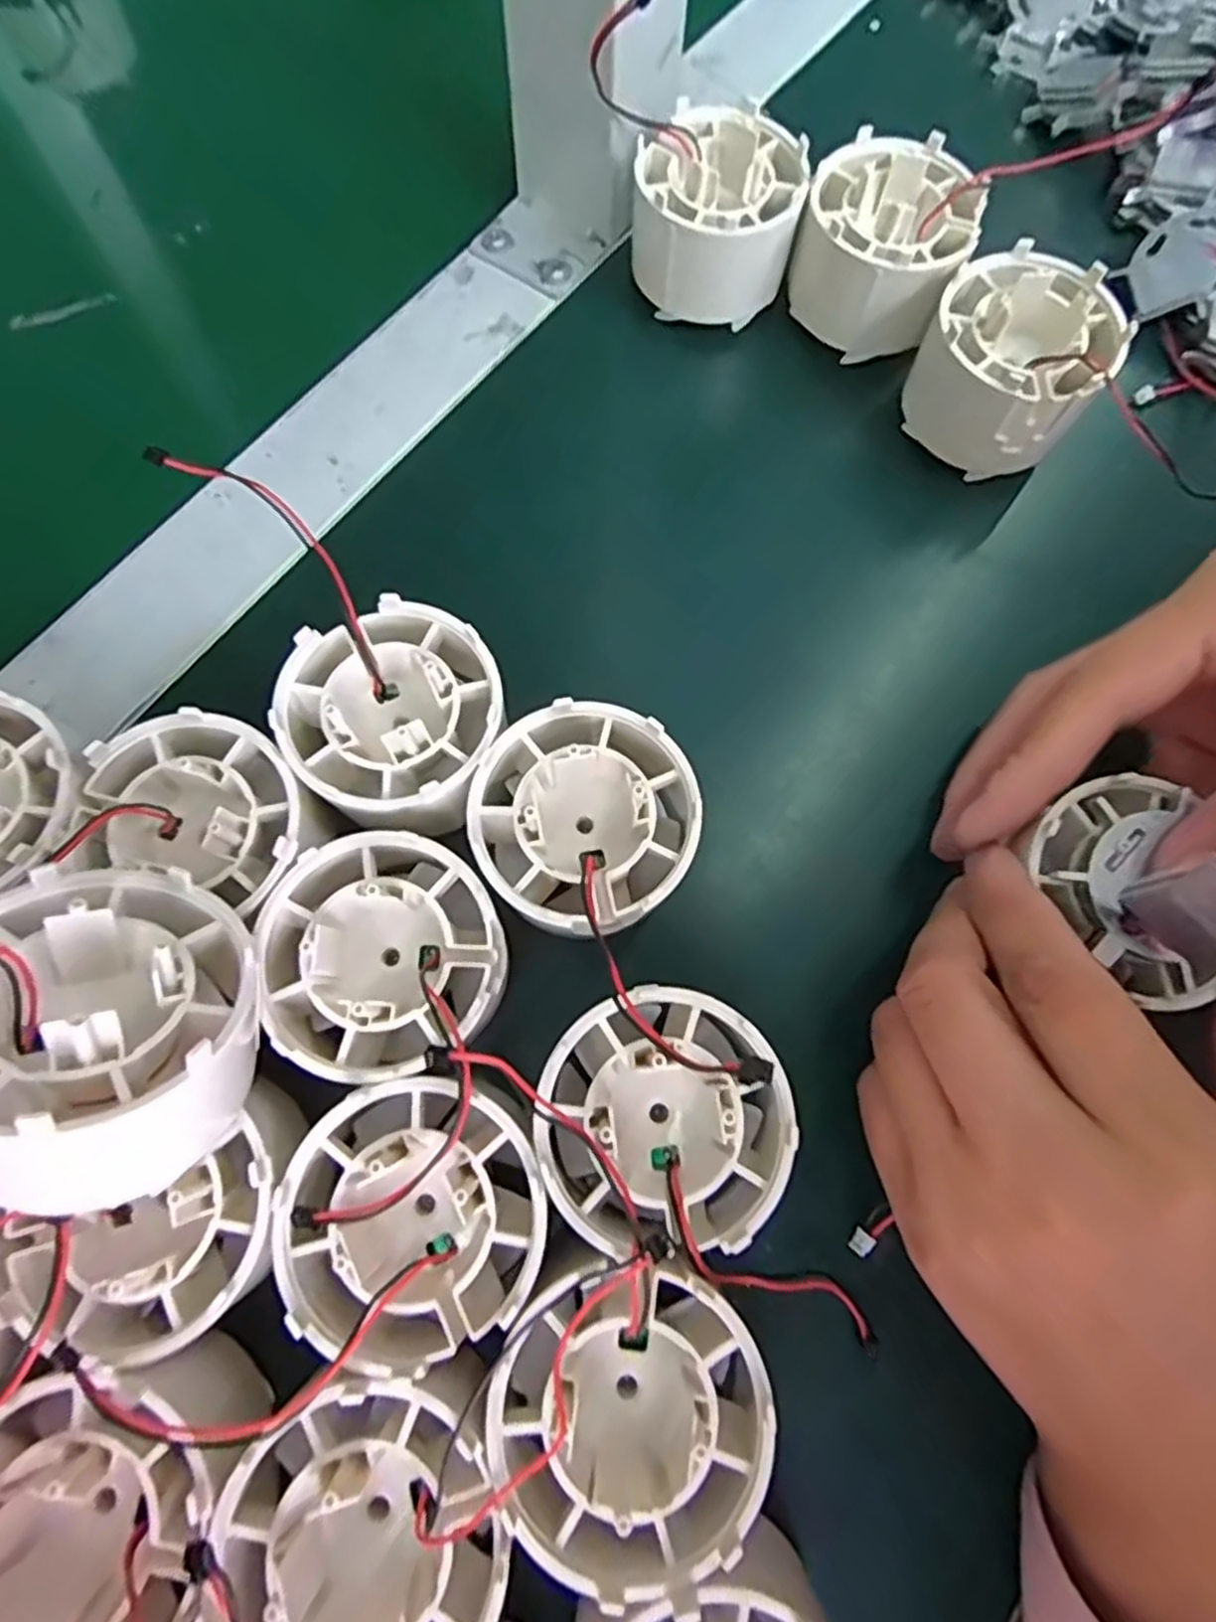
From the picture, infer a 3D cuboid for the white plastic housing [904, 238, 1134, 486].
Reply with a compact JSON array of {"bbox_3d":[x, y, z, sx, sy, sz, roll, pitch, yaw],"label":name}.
[{"bbox_3d":[0.117,-0.130,0.225,0.050,0.032,0.054,1,74,-2],"label":"white plastic housing"}]

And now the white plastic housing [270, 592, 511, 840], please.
[{"bbox_3d":[-0.051,-0.021,0.189,0.052,0.031,0.051,1,74,-2],"label":"white plastic housing"}]

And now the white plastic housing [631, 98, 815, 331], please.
[{"bbox_3d":[0.034,-0.186,0.245,0.049,0.039,0.055,10,74,1],"label":"white plastic housing"}]

